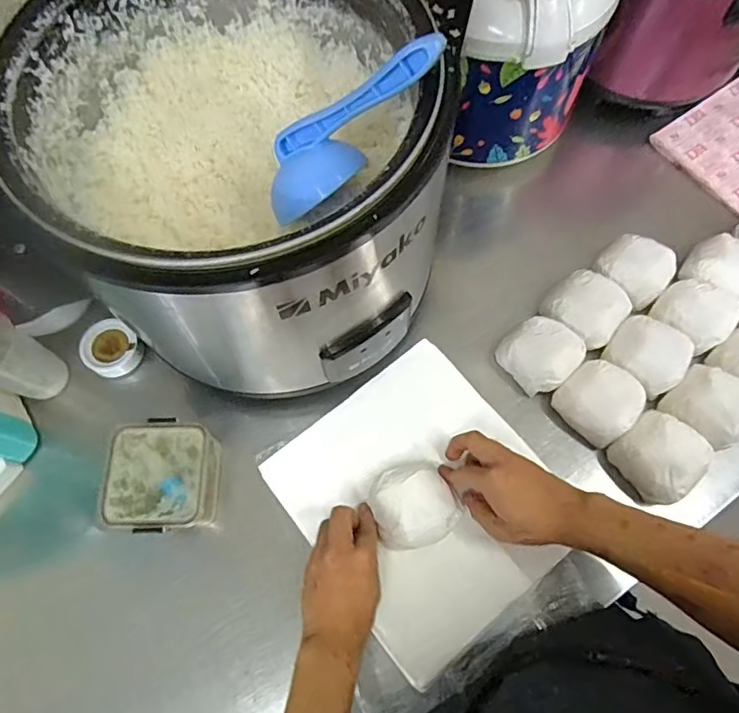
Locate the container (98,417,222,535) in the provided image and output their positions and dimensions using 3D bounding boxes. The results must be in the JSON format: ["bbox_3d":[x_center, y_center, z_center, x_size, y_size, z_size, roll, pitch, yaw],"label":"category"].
[{"bbox_3d":[-0.216,0.133,0.574,0.109,0.078,0.113,-5,69,0],"label":"container"}]

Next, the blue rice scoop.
[{"bbox_3d":[-0.013,-0.188,0.440,0.065,0.193,0.058,3,60,-46],"label":"blue rice scoop"}]

